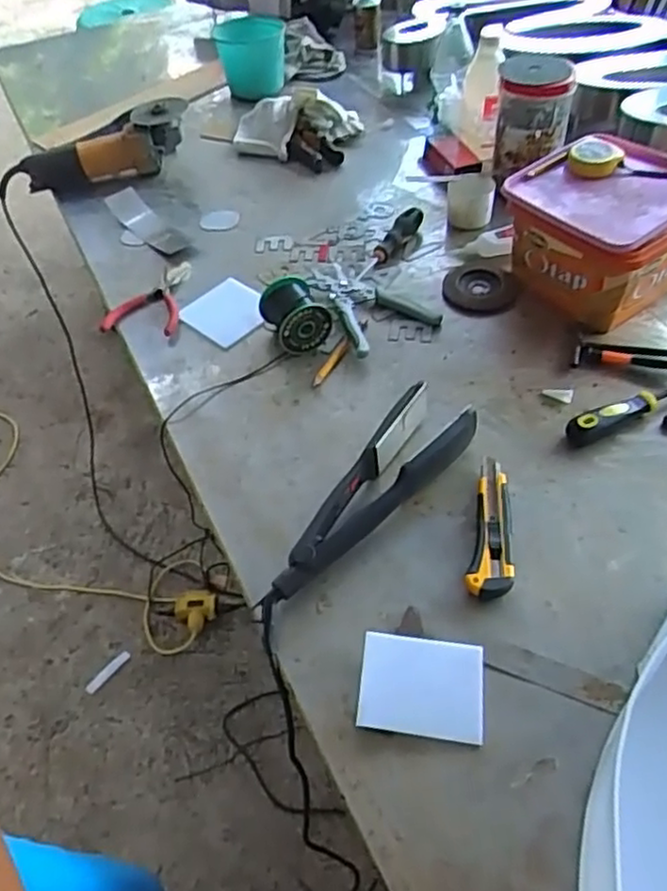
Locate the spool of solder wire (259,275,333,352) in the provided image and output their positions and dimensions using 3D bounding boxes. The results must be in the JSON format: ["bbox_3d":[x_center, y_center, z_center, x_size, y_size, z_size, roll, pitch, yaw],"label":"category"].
[{"bbox_3d":[-0.052,-0.164,0.889,0.069,0.068,0.077,-27,53,-18],"label":"spool of solder wire"}]

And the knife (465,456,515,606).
[{"bbox_3d":[0.159,0.080,0.690,0.042,0.018,0.156,9,51,11],"label":"knife"}]

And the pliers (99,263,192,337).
[{"bbox_3d":[-0.246,-0.211,0.981,0.111,0.016,0.155,10,51,12],"label":"pliers"}]

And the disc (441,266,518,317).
[{"bbox_3d":[0.196,-0.212,0.947,0.097,0.016,0.103,-15,50,-9],"label":"disc"}]

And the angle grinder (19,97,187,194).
[{"bbox_3d":[-0.383,-0.506,1.183,0.282,0.105,0.097,-17,51,-11],"label":"angle grinder"}]

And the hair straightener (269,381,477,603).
[{"bbox_3d":[0.032,0.046,0.703,0.079,0.058,0.282,34,59,28],"label":"hair straightener"}]

